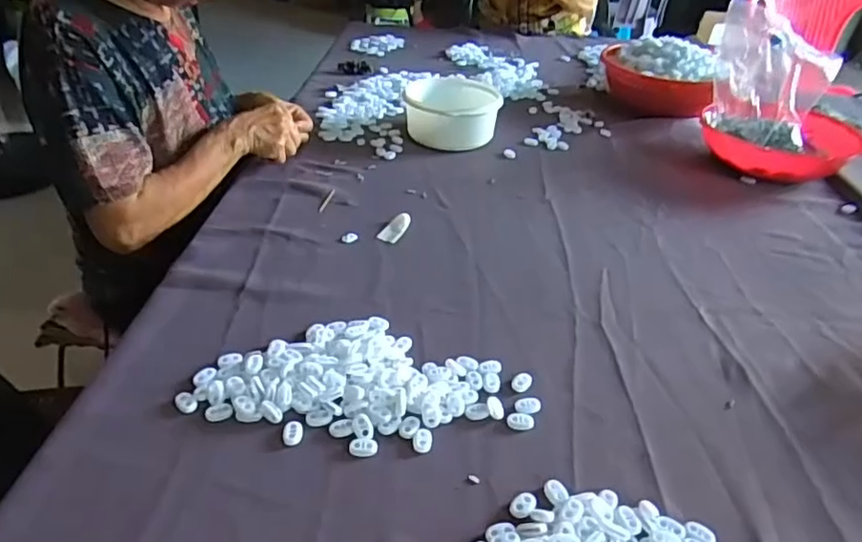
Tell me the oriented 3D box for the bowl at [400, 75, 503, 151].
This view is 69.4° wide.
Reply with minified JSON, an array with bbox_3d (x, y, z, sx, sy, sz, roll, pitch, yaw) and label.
[{"bbox_3d":[0.036,-0.267,1.054,0.161,0.080,0.142,2,33,-2],"label":"bowl"}]

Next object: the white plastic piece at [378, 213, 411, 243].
[{"bbox_3d":[-0.046,-0.057,0.804,0.026,0.011,0.061,13,34,15],"label":"white plastic piece"}]

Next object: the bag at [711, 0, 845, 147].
[{"bbox_3d":[0.556,-0.332,1.033,0.188,0.171,0.108,29,41,31],"label":"bag"}]

